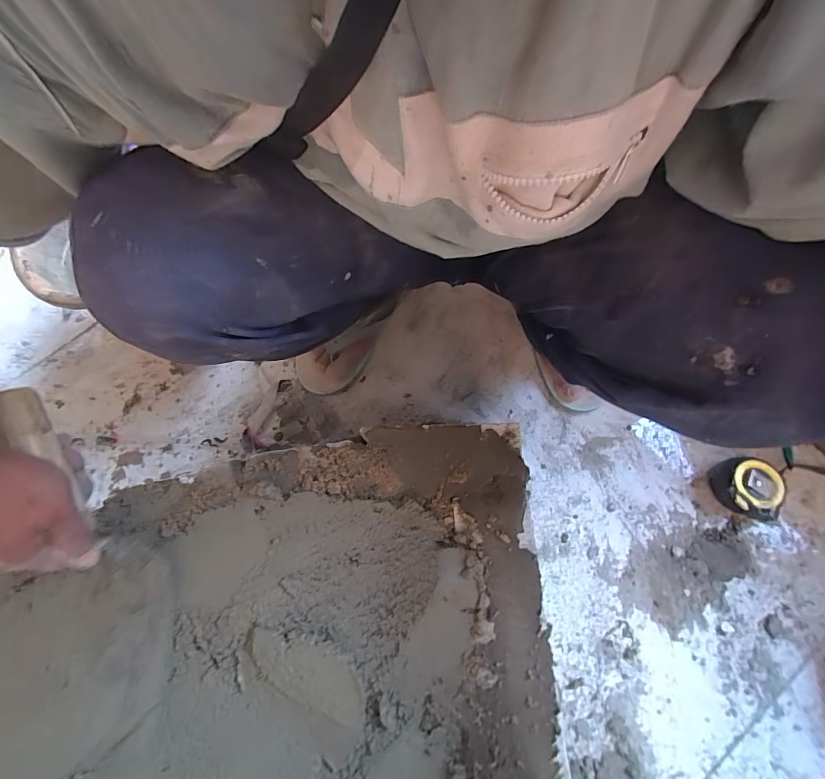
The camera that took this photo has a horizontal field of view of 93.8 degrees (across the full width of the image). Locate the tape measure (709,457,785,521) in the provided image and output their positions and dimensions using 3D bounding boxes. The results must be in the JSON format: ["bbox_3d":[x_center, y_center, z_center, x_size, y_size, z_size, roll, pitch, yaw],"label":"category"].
[{"bbox_3d":[0.419,0.126,0.488,0.064,0.049,0.066,19,69,11],"label":"tape measure"}]

